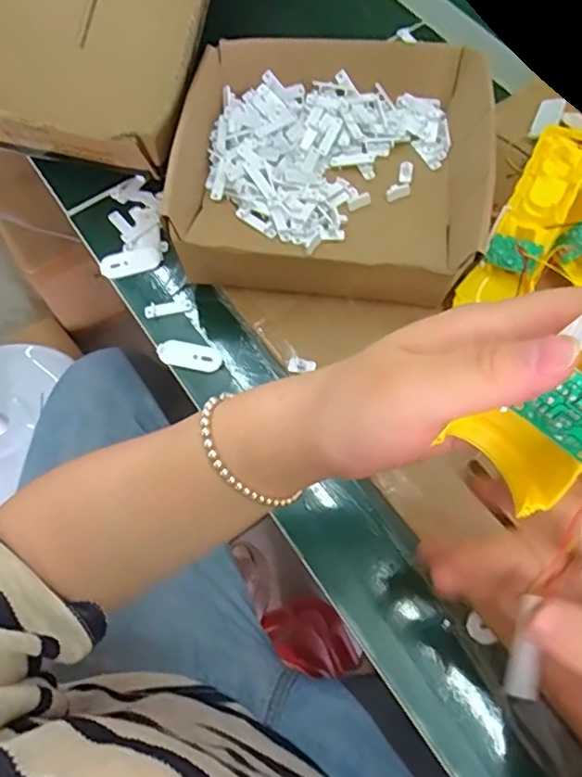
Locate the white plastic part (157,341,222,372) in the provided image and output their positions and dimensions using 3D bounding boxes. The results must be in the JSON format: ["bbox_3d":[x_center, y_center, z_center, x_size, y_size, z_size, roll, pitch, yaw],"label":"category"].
[{"bbox_3d":[-0.078,-0.025,0.445,0.048,0.011,0.018,4,67,3],"label":"white plastic part"}]

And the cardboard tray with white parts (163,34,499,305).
[{"bbox_3d":[0.037,-0.183,0.462,0.243,0.060,0.232,8,68,4],"label":"cardboard tray with white parts"}]

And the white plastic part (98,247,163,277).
[{"bbox_3d":[-0.132,-0.104,0.473,0.048,0.009,0.017,-16,68,-6],"label":"white plastic part"}]

